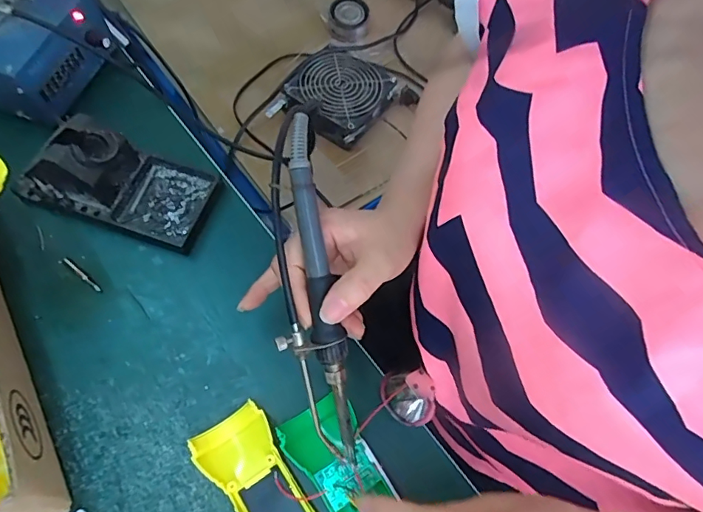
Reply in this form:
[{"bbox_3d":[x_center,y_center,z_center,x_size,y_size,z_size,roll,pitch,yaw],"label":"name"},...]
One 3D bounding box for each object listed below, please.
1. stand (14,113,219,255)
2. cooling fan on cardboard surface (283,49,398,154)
[{"bbox_3d":[-0.197,-0.071,0.393,0.154,0.069,0.076,18,66,7],"label":"stand"},{"bbox_3d":[-0.017,-0.222,0.679,0.122,0.049,0.139,31,70,10],"label":"cooling fan on cardboard surface"}]

